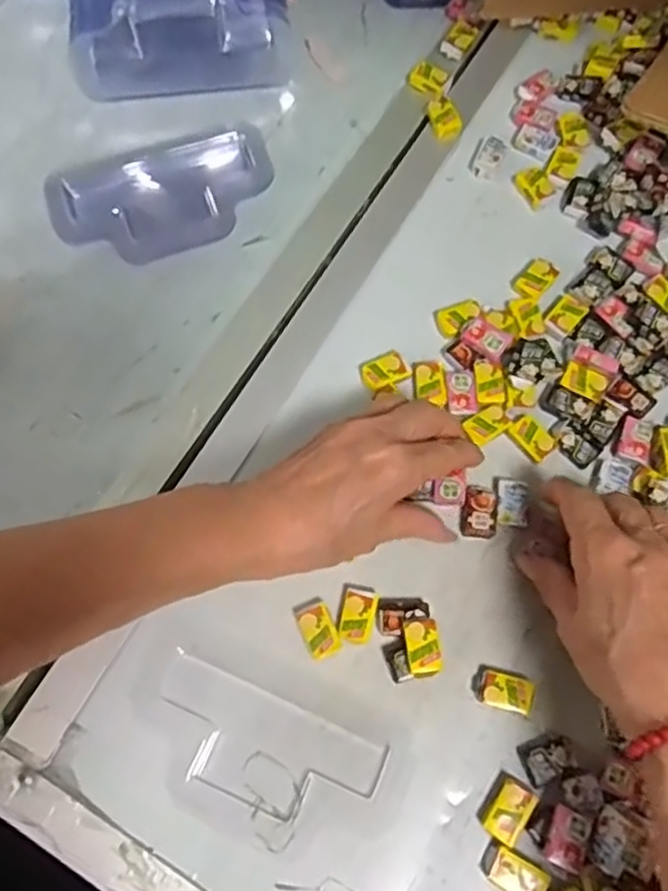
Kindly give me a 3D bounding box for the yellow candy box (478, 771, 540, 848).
[{"bbox_3d":[0.084,0.175,0.333,0.020,0.009,0.027,33,75,11],"label":"yellow candy box"}]

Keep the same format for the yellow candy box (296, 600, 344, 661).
[{"bbox_3d":[-0.007,0.096,0.359,0.018,0.004,0.026,-23,72,-7],"label":"yellow candy box"}]

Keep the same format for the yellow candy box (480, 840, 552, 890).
[{"bbox_3d":[0.085,0.202,0.325,0.030,0.008,0.017,31,74,11],"label":"yellow candy box"}]

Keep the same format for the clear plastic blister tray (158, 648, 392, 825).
[{"bbox_3d":[-0.036,0.151,0.343,0.116,0.007,0.051,22,73,8],"label":"clear plastic blister tray"}]

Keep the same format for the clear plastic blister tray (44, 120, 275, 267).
[{"bbox_3d":[-0.109,-0.163,0.446,0.139,0.016,0.088,-24,72,-7],"label":"clear plastic blister tray"}]

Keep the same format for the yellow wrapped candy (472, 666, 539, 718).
[{"bbox_3d":[0.087,0.125,0.351,0.031,0.008,0.019,17,72,7],"label":"yellow wrapped candy"}]

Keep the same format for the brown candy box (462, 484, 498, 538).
[{"bbox_3d":[0.080,0.037,0.380,0.018,0.007,0.028,4,71,2],"label":"brown candy box"}]

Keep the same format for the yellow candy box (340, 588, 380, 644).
[{"bbox_3d":[0.013,0.089,0.362,0.017,0.005,0.026,10,72,4],"label":"yellow candy box"}]

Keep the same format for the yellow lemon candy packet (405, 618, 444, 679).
[{"bbox_3d":[0.045,0.101,0.348,0.016,0.004,0.028,-9,73,4],"label":"yellow lemon candy packet"}]

